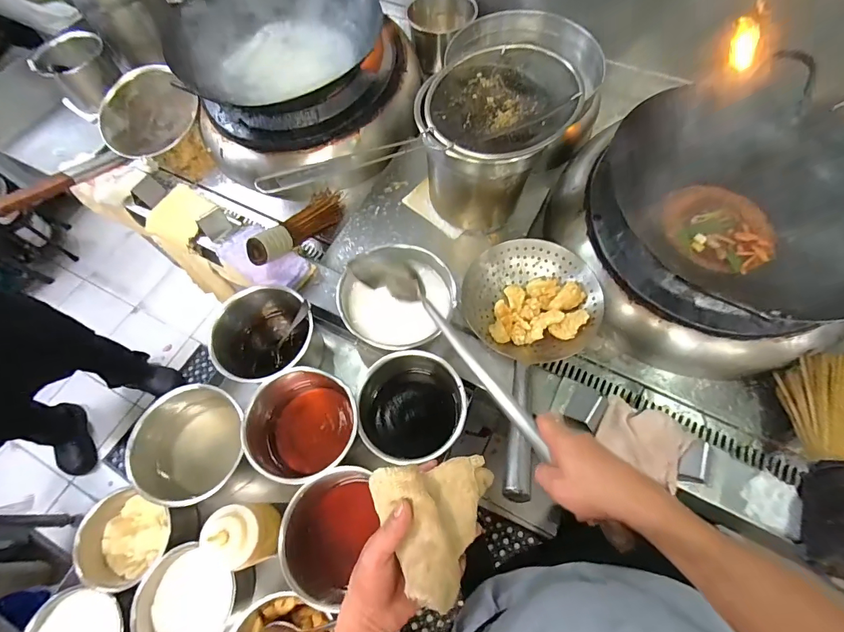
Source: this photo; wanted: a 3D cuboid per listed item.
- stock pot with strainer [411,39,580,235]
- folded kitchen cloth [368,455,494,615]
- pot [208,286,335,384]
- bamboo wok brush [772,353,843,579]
[{"bbox_3d":[0.119,-0.302,0.711,0.233,0.227,0.209,8,65,5],"label":"stock pot with strainer"},{"bbox_3d":[0.029,0.204,0.402,0.125,0.032,0.127,-8,47,-28],"label":"folded kitchen cloth"},{"bbox_3d":[-0.241,0.049,0.646,0.142,0.141,0.149,-1,64,1],"label":"pot"},{"bbox_3d":[0.586,0.201,0.561,0.115,0.073,0.309,14,65,8],"label":"bamboo wok brush"}]

